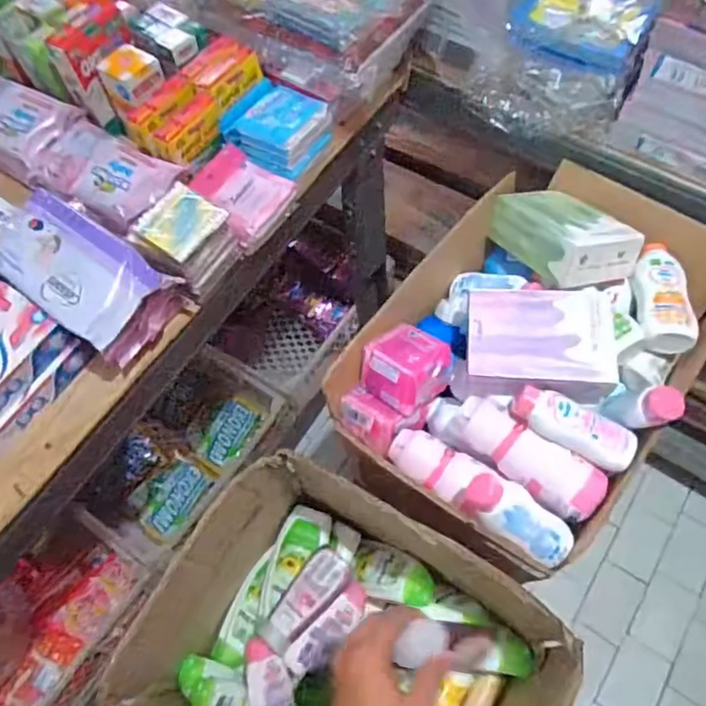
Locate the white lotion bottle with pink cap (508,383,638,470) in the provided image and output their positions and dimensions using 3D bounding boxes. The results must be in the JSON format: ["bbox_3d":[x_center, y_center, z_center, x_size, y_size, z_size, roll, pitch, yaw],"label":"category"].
[{"bbox_3d":[0.222,0.075,0.592,0.123,0.029,0.045,25,67,14],"label":"white lotion bottle with pink cap"}]

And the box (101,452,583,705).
[{"bbox_3d":[-0.010,0.342,0.608,0.360,0.243,0.299,29,68,16],"label":"box"}]

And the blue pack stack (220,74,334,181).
[{"bbox_3d":[-0.095,-0.275,0.716,0.107,0.044,0.097,29,69,16],"label":"blue pack stack"}]

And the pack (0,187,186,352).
[{"bbox_3d":[-0.291,-0.091,0.599,0.200,0.036,0.102,30,69,16],"label":"pack"}]

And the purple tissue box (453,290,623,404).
[{"bbox_3d":[0.199,-0.004,0.655,0.157,0.081,0.114,2,64,4],"label":"purple tissue box"}]

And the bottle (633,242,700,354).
[{"bbox_3d":[0.367,-0.070,0.701,0.055,0.038,0.168,-2,52,19],"label":"bottle"}]

